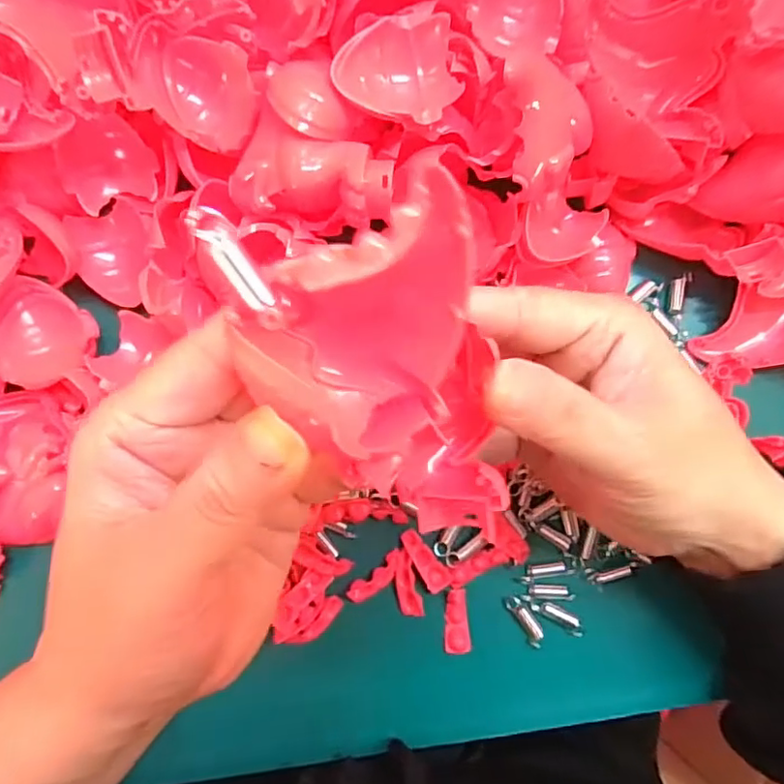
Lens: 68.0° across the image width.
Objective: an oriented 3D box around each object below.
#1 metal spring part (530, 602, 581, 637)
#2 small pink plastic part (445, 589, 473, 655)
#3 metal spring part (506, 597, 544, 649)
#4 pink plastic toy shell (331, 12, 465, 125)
[{"bbox_3d":[0.078,0.104,0.267,0.026,0.004,0.007,31,84,-2],"label":"metal spring part"},{"bbox_3d":[0.031,0.105,0.266,0.012,0.006,0.029,0,85,-5],"label":"small pink plastic part"},{"bbox_3d":[0.063,0.106,0.265,0.009,0.004,0.025,-36,89,-7],"label":"metal spring part"},{"bbox_3d":[0.001,-0.123,0.225,0.046,0.013,0.038,-13,87,-6],"label":"pink plastic toy shell"}]

